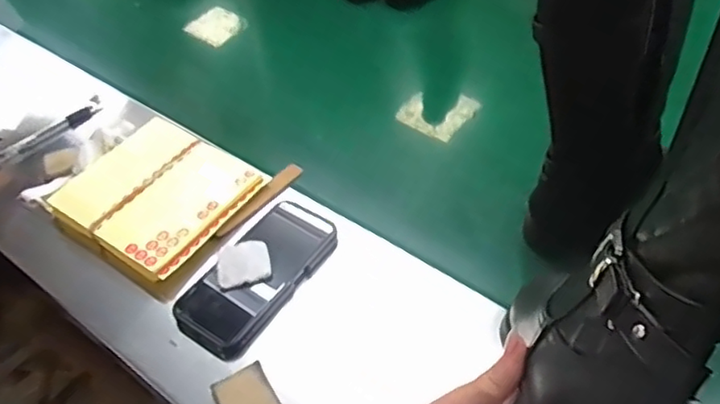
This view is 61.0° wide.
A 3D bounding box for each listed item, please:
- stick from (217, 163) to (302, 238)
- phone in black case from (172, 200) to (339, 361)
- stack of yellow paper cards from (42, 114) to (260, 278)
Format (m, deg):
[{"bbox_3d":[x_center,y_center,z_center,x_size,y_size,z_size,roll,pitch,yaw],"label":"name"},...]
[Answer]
[{"bbox_3d":[-0.109,-0.001,0.658,0.012,0.016,0.118,31,60,28],"label":"stick"},{"bbox_3d":[-0.098,0.067,0.587,0.083,0.016,0.167,24,57,25],"label":"phone in black case"},{"bbox_3d":[-0.220,-0.006,0.658,0.177,0.032,0.157,24,57,25],"label":"stack of yellow paper cards"}]

